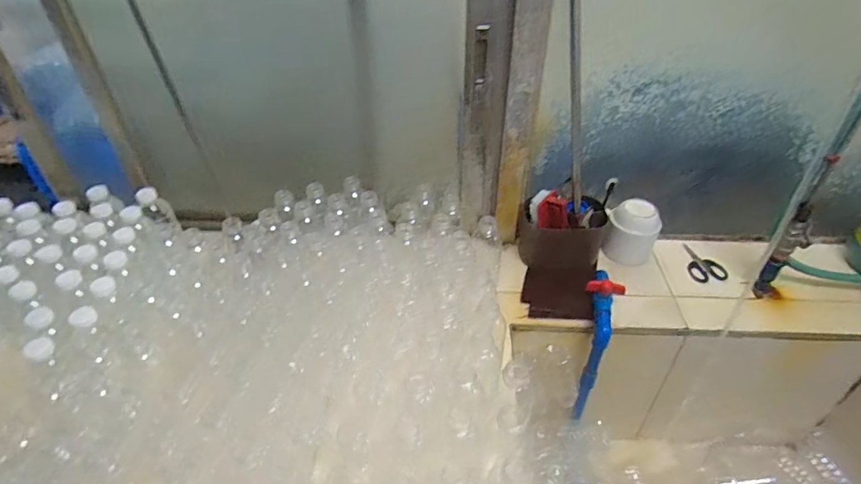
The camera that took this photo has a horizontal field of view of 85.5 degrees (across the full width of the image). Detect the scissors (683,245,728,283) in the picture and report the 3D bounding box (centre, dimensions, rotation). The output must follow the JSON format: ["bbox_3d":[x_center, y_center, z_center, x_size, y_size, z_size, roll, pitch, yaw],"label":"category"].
[{"bbox_3d":[0.547,0.042,0.948,0.070,0.008,0.100,-6,41,-6],"label":"scissors"}]

